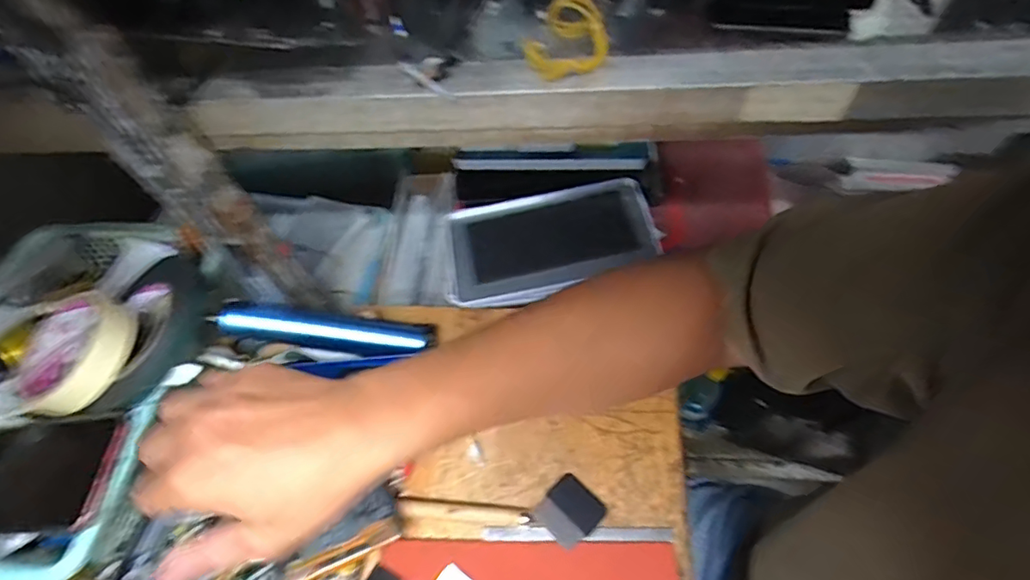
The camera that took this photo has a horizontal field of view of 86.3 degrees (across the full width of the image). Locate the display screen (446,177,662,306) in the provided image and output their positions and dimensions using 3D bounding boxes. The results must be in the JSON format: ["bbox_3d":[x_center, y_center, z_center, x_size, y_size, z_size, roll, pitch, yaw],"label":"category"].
[{"bbox_3d":[0.030,-0.045,0.496,0.185,0.013,0.104,-14,65,5],"label":"display screen"}]

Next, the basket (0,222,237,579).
[{"bbox_3d":[-0.341,0.075,0.425,0.207,0.068,0.271,2,60,7],"label":"basket"}]

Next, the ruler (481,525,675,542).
[{"bbox_3d":[0.043,0.168,0.381,0.130,0.005,0.011,-2,46,5],"label":"ruler"}]

